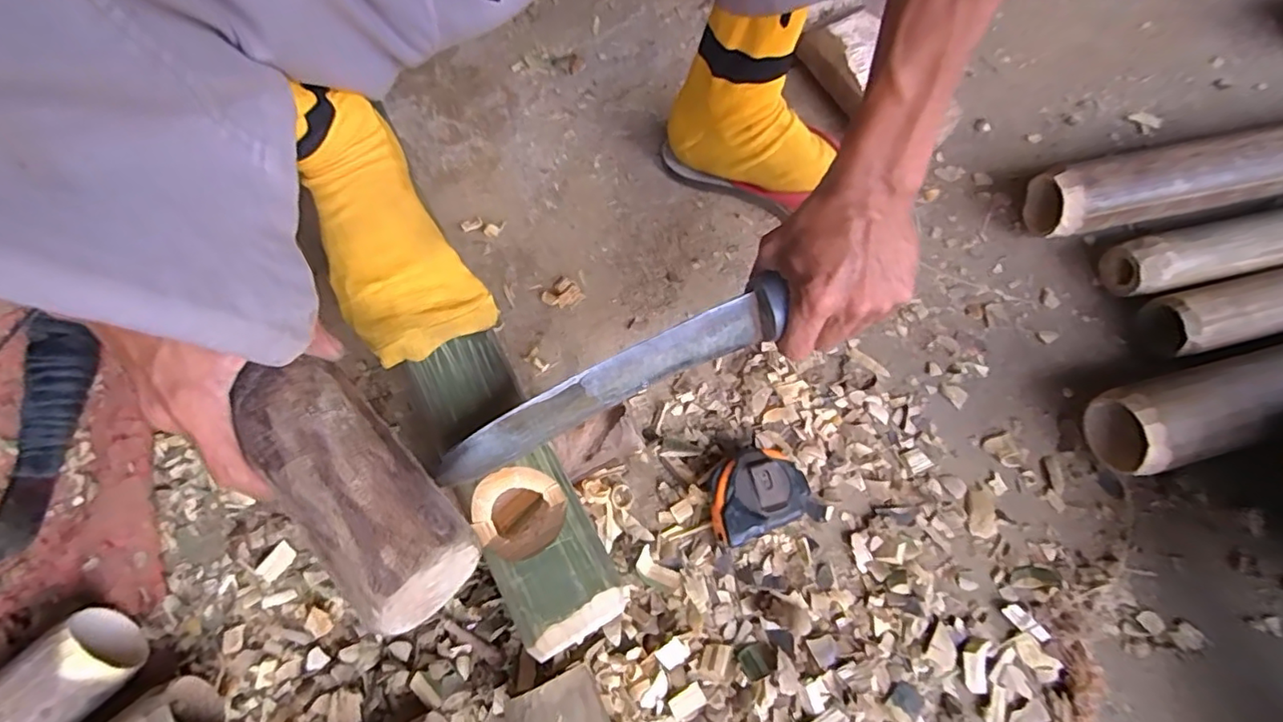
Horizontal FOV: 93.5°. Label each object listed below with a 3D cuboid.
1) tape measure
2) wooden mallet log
[{"bbox_3d":[0.088,0.094,0.434,0.082,0.034,0.059,-16,69,-4],"label":"tape measure"},{"bbox_3d":[-0.153,0.065,0.324,0.058,0.052,0.151,-39,78,-12],"label":"wooden mallet log"}]

